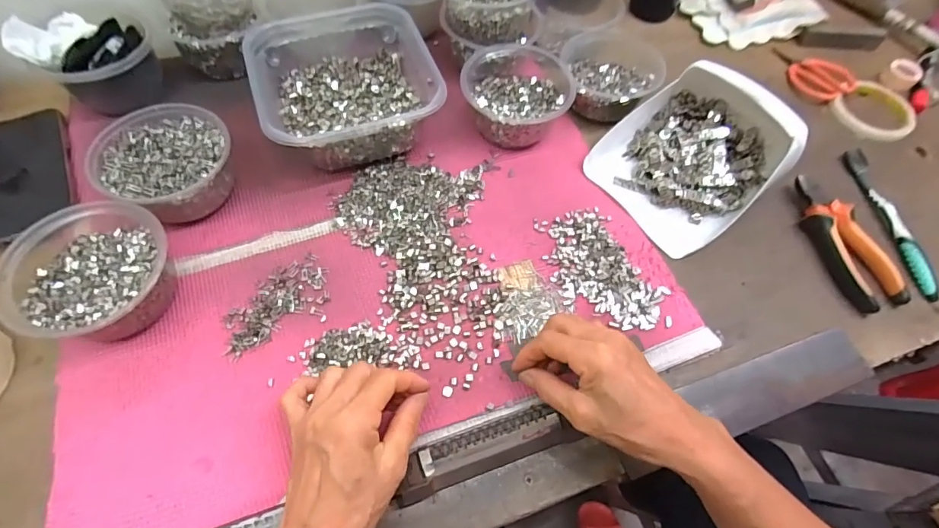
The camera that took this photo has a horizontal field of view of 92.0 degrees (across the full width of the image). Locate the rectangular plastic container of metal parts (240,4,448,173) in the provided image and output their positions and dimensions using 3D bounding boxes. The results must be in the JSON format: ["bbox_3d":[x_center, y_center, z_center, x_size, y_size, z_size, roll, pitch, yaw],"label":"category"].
[{"bbox_3d":[-0.130,-0.186,0.479,0.170,0.073,0.173,-18,65,-12],"label":"rectangular plastic container of metal parts"}]

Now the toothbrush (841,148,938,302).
[{"bbox_3d":[0.448,-0.050,0.481,0.018,0.010,0.186,0,63,-3],"label":"toothbrush"}]

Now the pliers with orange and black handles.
[{"bbox_3d":[0.381,-0.025,0.460,0.057,0.022,0.149,-12,64,-10],"label":"pliers with orange and black handles"}]

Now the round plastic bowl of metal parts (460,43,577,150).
[{"bbox_3d":[0.048,-0.189,0.499,0.112,0.060,0.125,-3,63,-5],"label":"round plastic bowl of metal parts"}]

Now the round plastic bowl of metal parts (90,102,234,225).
[{"bbox_3d":[-0.281,-0.092,0.432,0.108,0.057,0.113,1,63,-3],"label":"round plastic bowl of metal parts"}]

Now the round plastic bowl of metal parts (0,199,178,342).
[{"bbox_3d":[-0.301,0.008,0.373,0.116,0.058,0.110,1,63,-3],"label":"round plastic bowl of metal parts"}]

